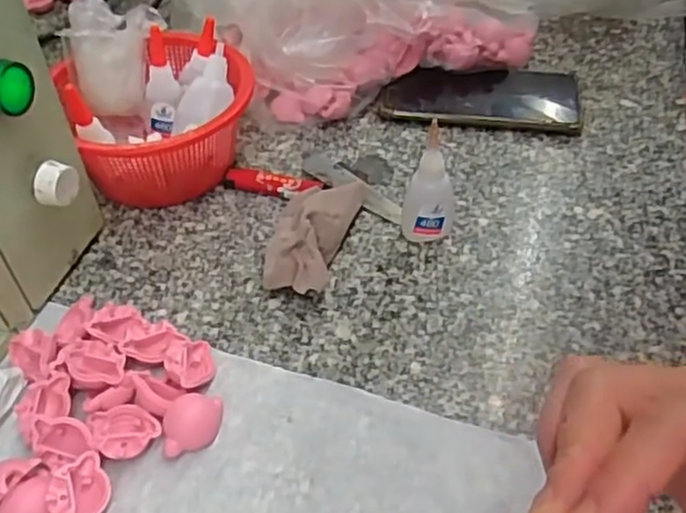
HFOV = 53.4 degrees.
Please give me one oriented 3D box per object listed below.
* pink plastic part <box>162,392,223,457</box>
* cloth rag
[{"bbox_3d":[-0.079,0.089,0.361,0.033,0.017,0.028,-4,46,-4],"label":"pink plastic part"},{"bbox_3d":[-0.020,-0.019,0.451,0.052,0.039,0.101,7,46,7],"label":"cloth rag"}]

